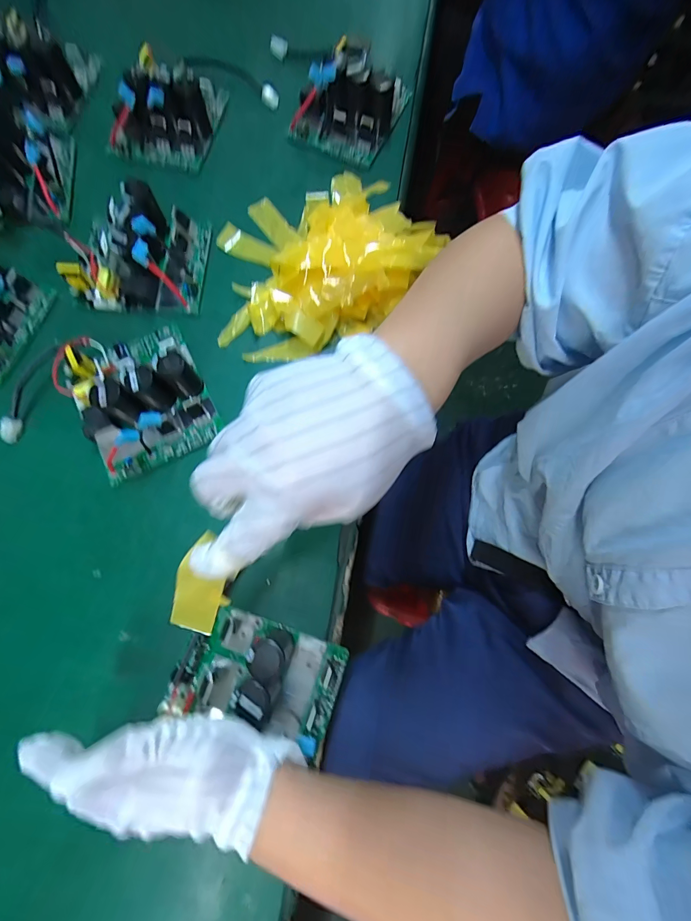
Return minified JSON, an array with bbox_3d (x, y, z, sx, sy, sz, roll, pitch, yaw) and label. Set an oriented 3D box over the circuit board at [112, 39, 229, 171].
[{"bbox_3d":[-0.224,-0.434,0.444,0.120,0.053,0.132,11,77,1],"label":"circuit board"}]

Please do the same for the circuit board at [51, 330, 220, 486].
[{"bbox_3d":[-0.206,-0.070,0.359,0.117,0.055,0.143,-27,79,-7],"label":"circuit board"}]

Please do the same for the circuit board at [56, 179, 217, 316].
[{"bbox_3d":[-0.226,-0.228,0.396,0.137,0.054,0.119,2,77,-1],"label":"circuit board"}]

